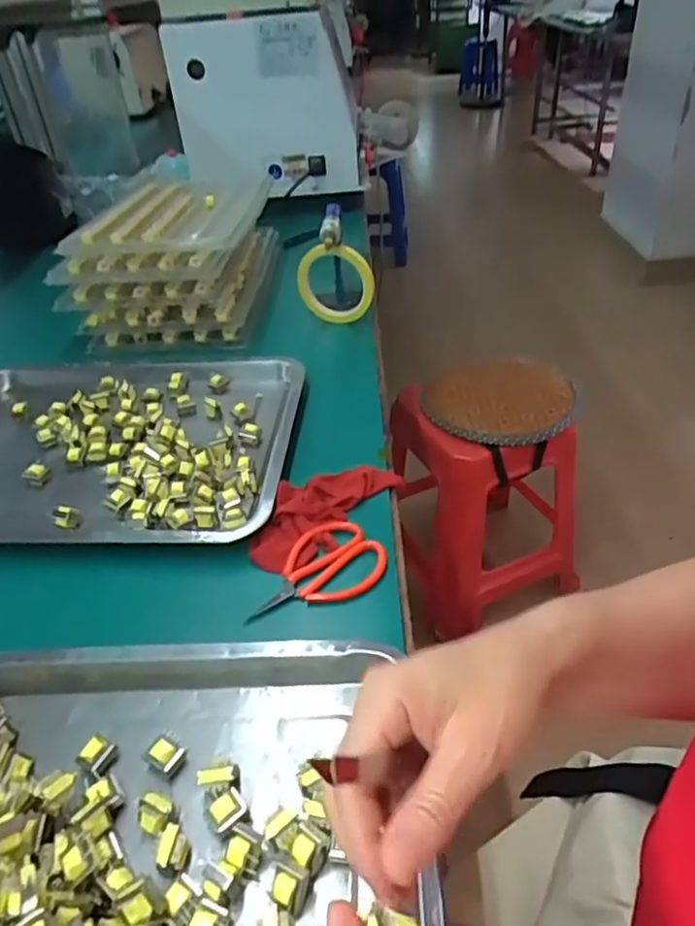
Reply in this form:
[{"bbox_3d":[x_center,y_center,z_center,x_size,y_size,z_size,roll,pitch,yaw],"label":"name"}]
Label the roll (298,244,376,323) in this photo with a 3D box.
[{"bbox_3d":[-0.014,-0.225,0.786,0.099,0.107,0.020,24,45,-11],"label":"roll"}]

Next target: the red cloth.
[{"bbox_3d":[-0.025,0.035,0.532,0.076,0.017,0.144,21,45,29],"label":"red cloth"}]

